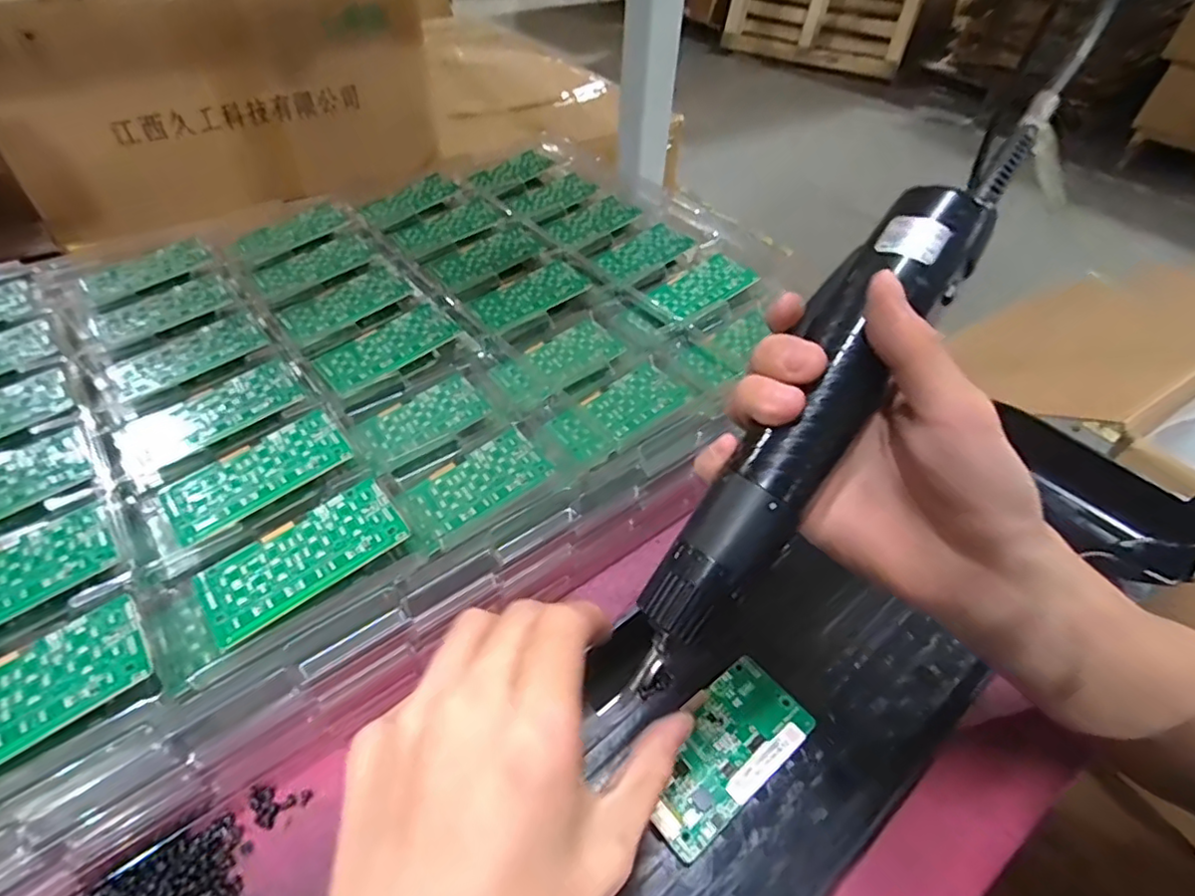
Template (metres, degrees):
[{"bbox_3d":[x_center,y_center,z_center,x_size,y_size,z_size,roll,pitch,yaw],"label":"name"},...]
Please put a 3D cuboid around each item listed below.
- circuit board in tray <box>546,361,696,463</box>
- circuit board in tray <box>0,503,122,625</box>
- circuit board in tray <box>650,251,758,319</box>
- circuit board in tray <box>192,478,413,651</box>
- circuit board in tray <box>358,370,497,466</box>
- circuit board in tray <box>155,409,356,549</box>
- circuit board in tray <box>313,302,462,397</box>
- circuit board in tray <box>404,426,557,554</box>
[{"bbox_3d":[0.014,-0.026,0.408,0.095,0.008,0.048,-29,54,-26],"label":"circuit board in tray"},{"bbox_3d":[-0.283,0.065,0.288,0.095,0.004,0.046,-30,55,-27],"label":"circuit board in tray"},{"bbox_3d":[0.086,-0.132,0.498,0.082,0.005,0.046,-32,56,-20],"label":"circuit board in tray"},{"bbox_3d":[-0.146,0.053,0.304,0.094,0.004,0.047,-29,55,-27],"label":"circuit board in tray"},{"bbox_3d":[-0.113,-0.020,0.395,0.080,0.006,0.046,-27,54,-25],"label":"circuit board in tray"},{"bbox_3d":[-0.189,0.013,0.341,0.094,0.004,0.049,-34,57,-26],"label":"circuit board in tray"},{"bbox_3d":[-0.146,-0.072,0.427,0.095,0.007,0.047,-33,57,-29],"label":"circuit board in tray"},{"bbox_3d":[-0.071,0.021,0.358,0.084,0.006,0.046,-30,55,-27],"label":"circuit board in tray"}]

